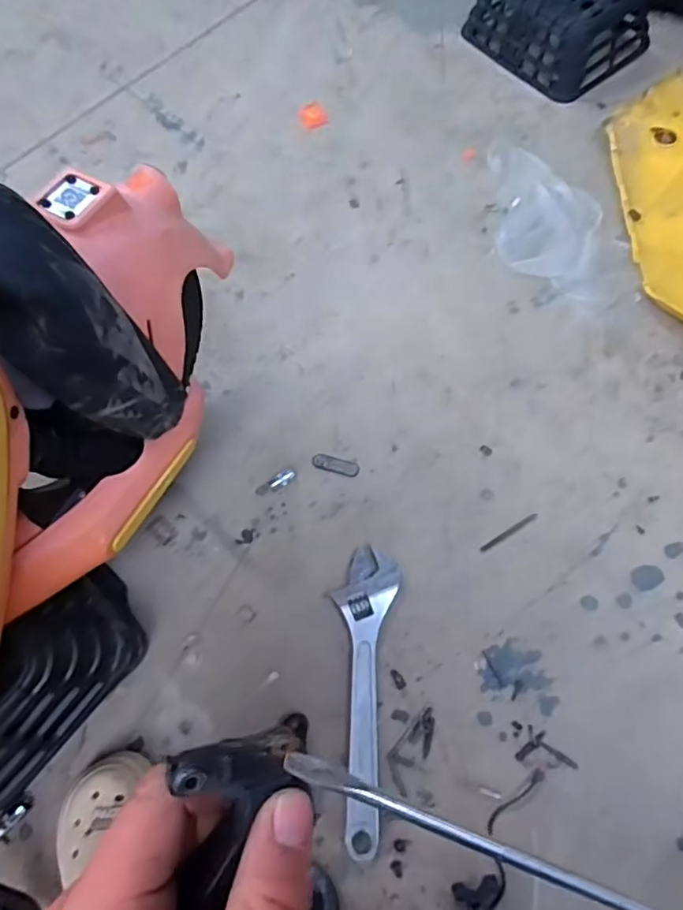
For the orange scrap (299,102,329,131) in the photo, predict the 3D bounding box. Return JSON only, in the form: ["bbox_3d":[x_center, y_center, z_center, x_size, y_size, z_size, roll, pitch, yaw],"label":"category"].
[{"bbox_3d":[-0.059,-0.683,1.215,0.051,0.004,0.079,-27,67,-9],"label":"orange scrap"}]

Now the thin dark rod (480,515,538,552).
[{"bbox_3d":[0.233,0.108,0.838,0.094,0.004,0.010,-31,68,-11],"label":"thin dark rod"}]

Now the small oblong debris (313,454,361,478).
[{"bbox_3d":[-0.009,0.015,0.893,0.070,0.009,0.024,16,67,10],"label":"small oblong debris"}]

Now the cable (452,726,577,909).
[{"bbox_3d":[0.162,0.465,0.667,0.313,0.026,0.131,-39,69,-14],"label":"cable"}]

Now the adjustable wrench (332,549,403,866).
[{"bbox_3d":[0.030,0.291,0.750,0.077,0.026,0.347,1,65,3],"label":"adjustable wrench"}]

